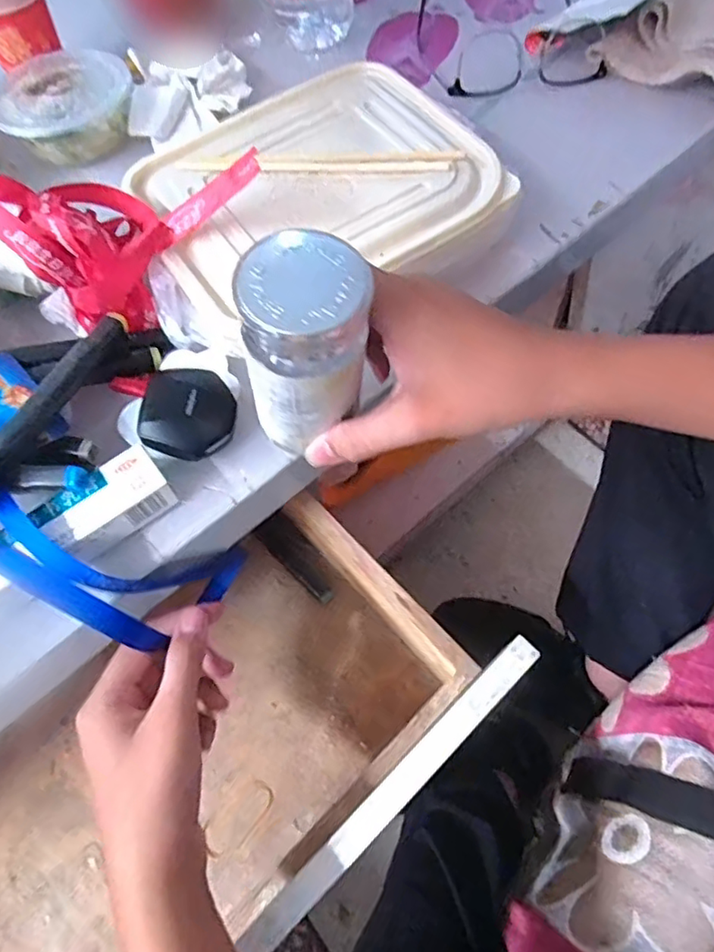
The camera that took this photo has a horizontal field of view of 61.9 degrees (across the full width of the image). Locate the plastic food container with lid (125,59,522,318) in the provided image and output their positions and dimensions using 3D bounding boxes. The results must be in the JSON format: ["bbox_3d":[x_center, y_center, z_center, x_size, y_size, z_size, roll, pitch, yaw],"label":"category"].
[{"bbox_3d":[-0.027,-0.193,0.418,0.228,0.048,0.198,-34,65,-14],"label":"plastic food container with lid"}]

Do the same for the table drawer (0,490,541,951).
[{"bbox_3d":[-0.155,0.225,0.371,0.478,0.108,0.219,-40,66,-16],"label":"table drawer"}]

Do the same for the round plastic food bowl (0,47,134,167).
[{"bbox_3d":[-0.239,-0.303,0.491,0.110,0.039,0.104,-2,61,3],"label":"round plastic food bowl"}]

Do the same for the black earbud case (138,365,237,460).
[{"bbox_3d":[-0.098,-0.036,0.347,0.051,0.023,0.056,12,66,-15],"label":"black earbud case"}]

